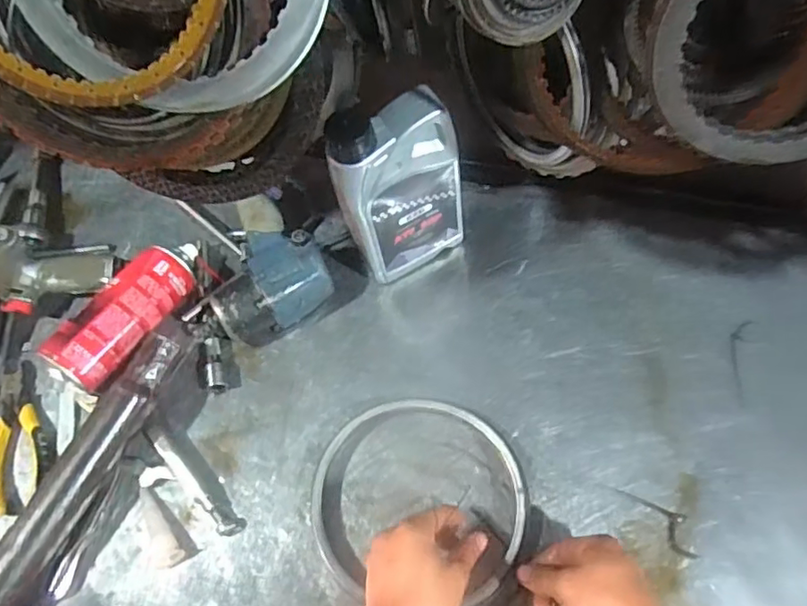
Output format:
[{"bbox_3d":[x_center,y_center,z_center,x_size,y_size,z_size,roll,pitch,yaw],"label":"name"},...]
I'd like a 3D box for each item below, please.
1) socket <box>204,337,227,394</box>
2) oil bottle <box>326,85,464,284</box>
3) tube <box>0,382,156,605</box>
[{"bbox_3d":[-0.199,0.063,0.642,0.016,0.021,0.060,-12,66,-4],"label":"socket"},{"bbox_3d":[-0.005,-0.107,0.611,0.125,0.211,0.063,-26,68,-10],"label":"oil bottle"},{"bbox_3d":[-0.306,0.173,0.568,0.044,0.043,0.211,23,66,12],"label":"tube"}]

